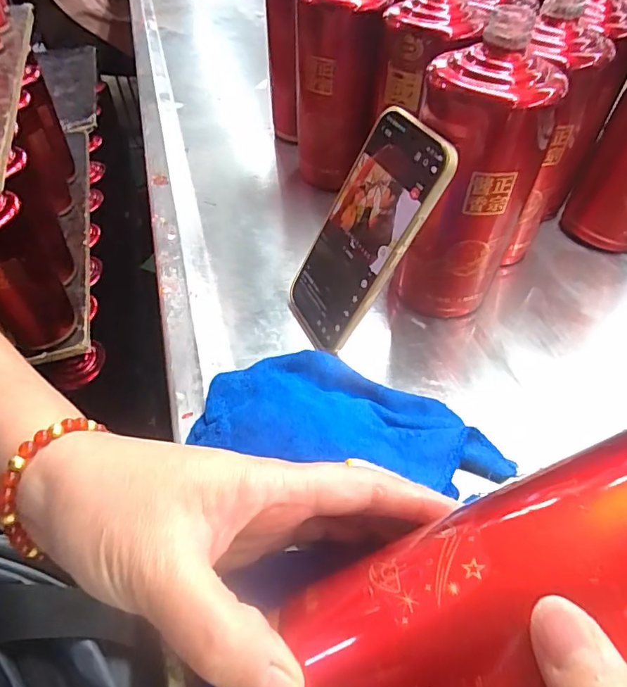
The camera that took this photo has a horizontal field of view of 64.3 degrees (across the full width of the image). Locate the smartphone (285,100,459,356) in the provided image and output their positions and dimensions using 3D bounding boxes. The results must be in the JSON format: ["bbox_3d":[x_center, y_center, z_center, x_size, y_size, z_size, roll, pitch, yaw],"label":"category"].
[{"bbox_3d":[0.030,-0.073,0.344,0.007,0.162,0.080,1,43,-38],"label":"smartphone"}]

